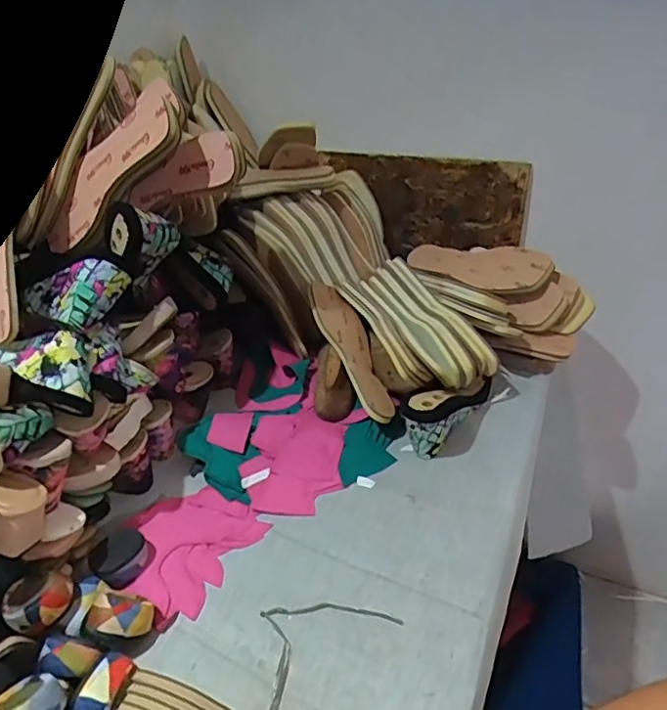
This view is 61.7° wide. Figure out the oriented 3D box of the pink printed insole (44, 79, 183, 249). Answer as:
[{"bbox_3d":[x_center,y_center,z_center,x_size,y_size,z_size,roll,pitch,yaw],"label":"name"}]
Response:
[{"bbox_3d":[-0.262,-0.207,0.646,0.069,0.251,0.022,58,28,9],"label":"pink printed insole"}]

